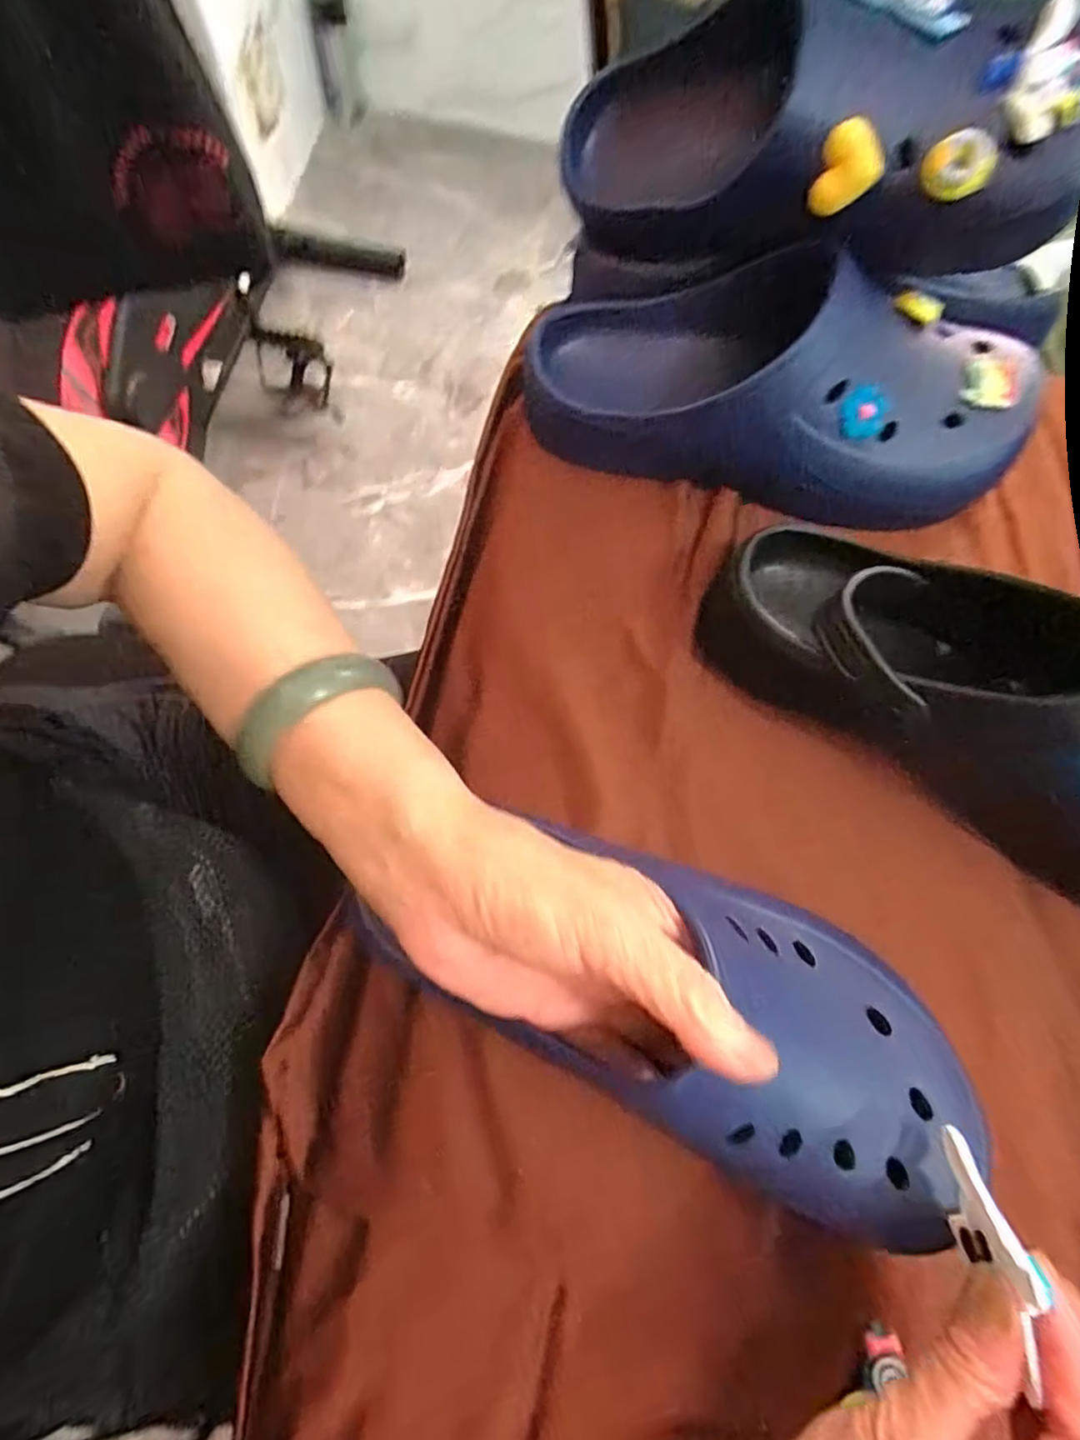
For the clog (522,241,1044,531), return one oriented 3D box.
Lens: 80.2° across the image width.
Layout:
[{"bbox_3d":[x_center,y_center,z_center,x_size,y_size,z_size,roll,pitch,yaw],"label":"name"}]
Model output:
[{"bbox_3d":[0.137,-0.191,0.359,0.287,0.086,0.114,12,71,2],"label":"clog"}]

